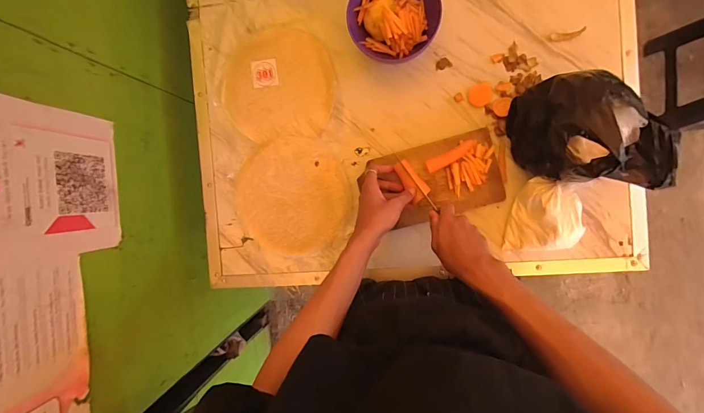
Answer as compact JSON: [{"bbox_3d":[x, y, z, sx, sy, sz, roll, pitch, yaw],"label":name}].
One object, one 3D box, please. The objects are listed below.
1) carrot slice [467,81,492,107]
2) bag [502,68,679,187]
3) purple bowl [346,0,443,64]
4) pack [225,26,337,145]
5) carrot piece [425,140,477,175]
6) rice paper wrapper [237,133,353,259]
[{"bbox_3d":[0.225,-0.196,0.629,0.040,0.005,0.039,-11,90,7],"label":"carrot slice"},{"bbox_3d":[0.354,-0.109,0.536,0.185,0.185,0.152,0,92,7],"label":"bag"},{"bbox_3d":[0.072,-0.329,0.619,0.149,0.062,0.139,0,92,7],"label":"purple bowl"},{"bbox_3d":[-0.137,-0.231,0.674,0.205,0.007,0.204,-6,91,7],"label":"pack"},{"bbox_3d":[0.170,-0.087,0.613,0.094,0.006,0.021,-29,86,-1],"label":"carrot piece"},{"bbox_3d":[-0.112,-0.021,0.678,0.215,0.006,0.214,1,92,7],"label":"rice paper wrapper"}]

